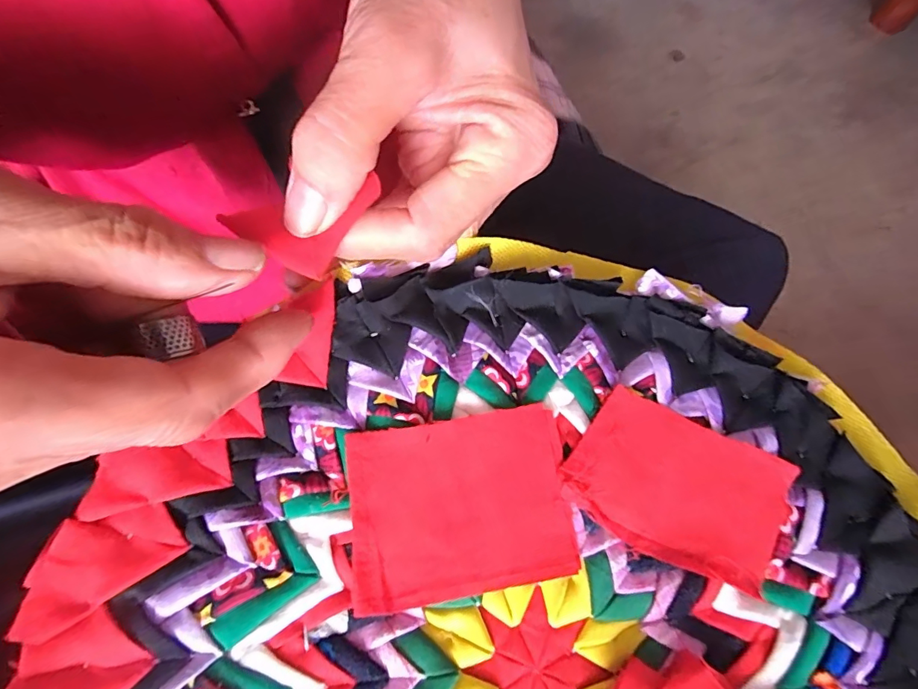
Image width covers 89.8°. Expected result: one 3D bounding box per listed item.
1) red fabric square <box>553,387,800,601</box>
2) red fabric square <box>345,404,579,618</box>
[{"bbox_3d":[0.073,0.047,0.155,0.068,0.006,0.048,28,69,8],"label":"red fabric square"},{"bbox_3d":[0.001,0.052,0.151,0.071,0.005,0.054,-8,68,-6],"label":"red fabric square"}]

